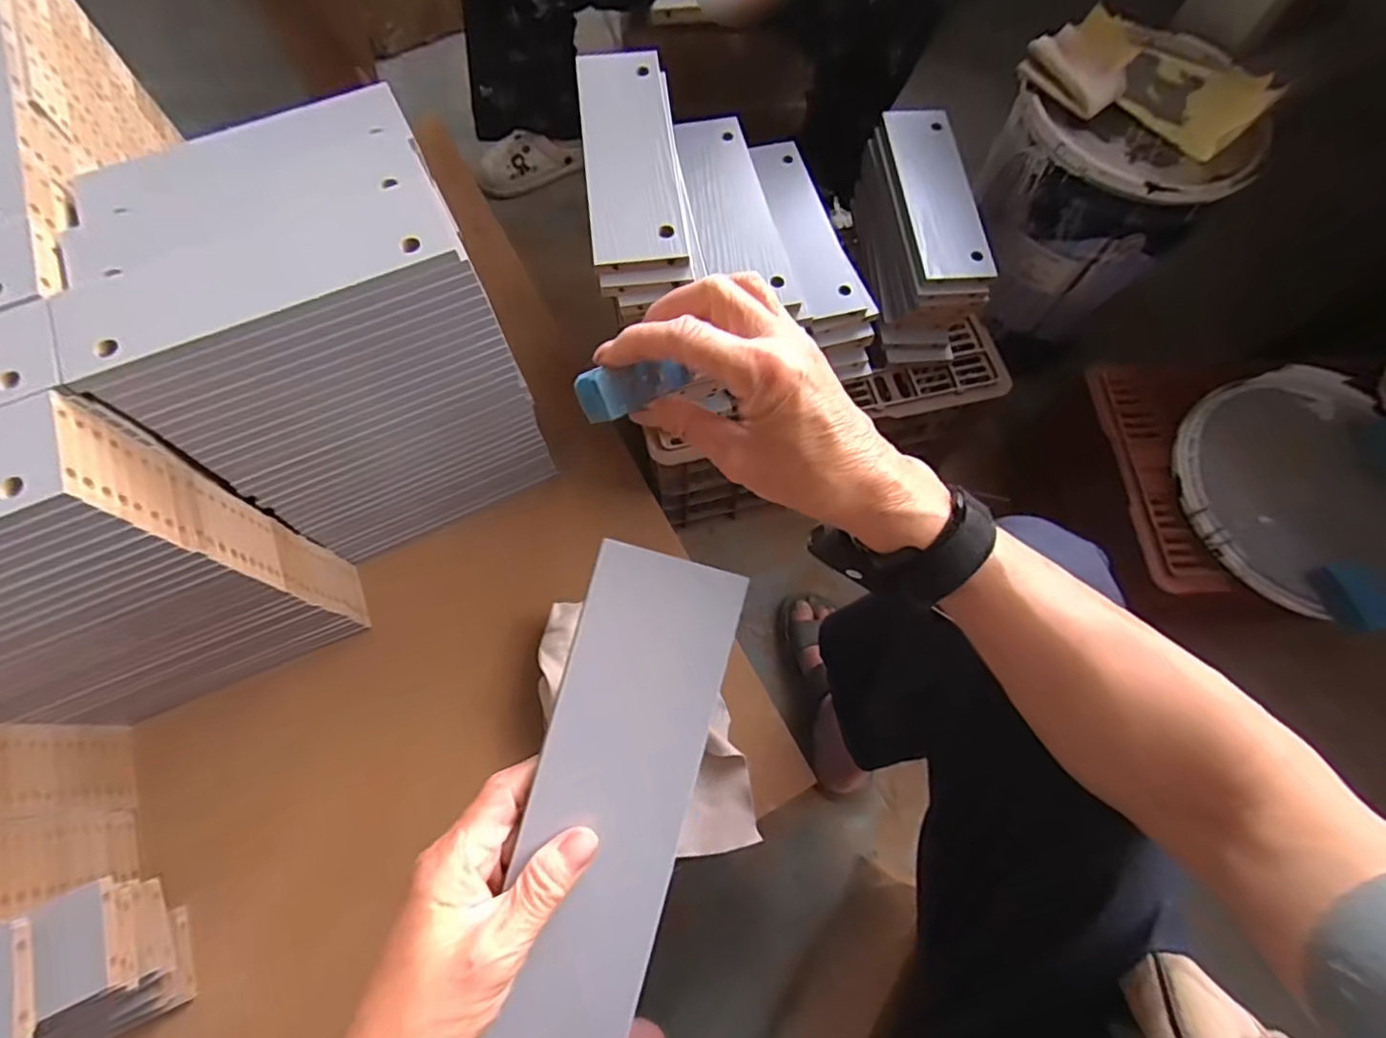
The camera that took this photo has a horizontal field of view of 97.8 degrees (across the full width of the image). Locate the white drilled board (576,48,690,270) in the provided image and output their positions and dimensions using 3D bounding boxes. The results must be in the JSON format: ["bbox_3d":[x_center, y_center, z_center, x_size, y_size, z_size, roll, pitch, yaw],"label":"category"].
[{"bbox_3d":[-0.059,-0.340,0.561,0.082,0.019,0.253,-6,69,-4],"label":"white drilled board"}]

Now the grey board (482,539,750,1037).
[{"bbox_3d":[-0.041,0.148,0.308,0.081,0.008,0.260,16,86,-11],"label":"grey board"}]

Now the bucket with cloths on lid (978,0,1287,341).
[{"bbox_3d":[0.535,-0.453,0.831,0.261,0.299,0.274,0,69,-1],"label":"bucket with cloths on lid"}]

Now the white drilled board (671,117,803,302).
[{"bbox_3d":[0.039,-0.333,0.643,0.088,0.018,0.260,-12,69,-6],"label":"white drilled board"}]

